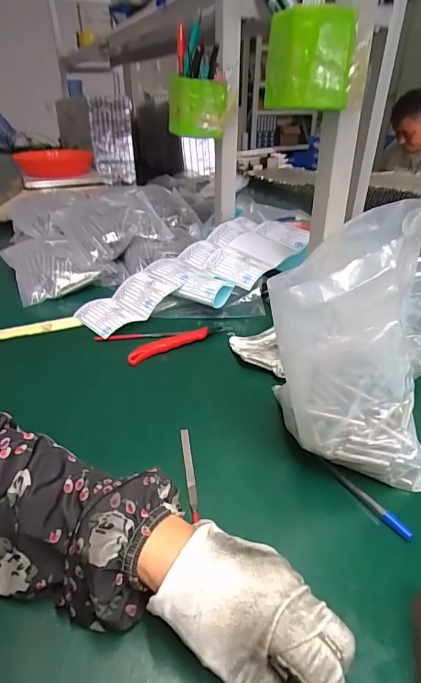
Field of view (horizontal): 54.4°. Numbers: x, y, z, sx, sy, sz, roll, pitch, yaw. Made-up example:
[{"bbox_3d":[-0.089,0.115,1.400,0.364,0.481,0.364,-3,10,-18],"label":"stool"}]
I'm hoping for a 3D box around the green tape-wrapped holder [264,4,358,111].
[{"bbox_3d":[0.101,-0.285,0.420,0.085,0.080,0.082,4,32,5],"label":"green tape-wrapped holder"}]

